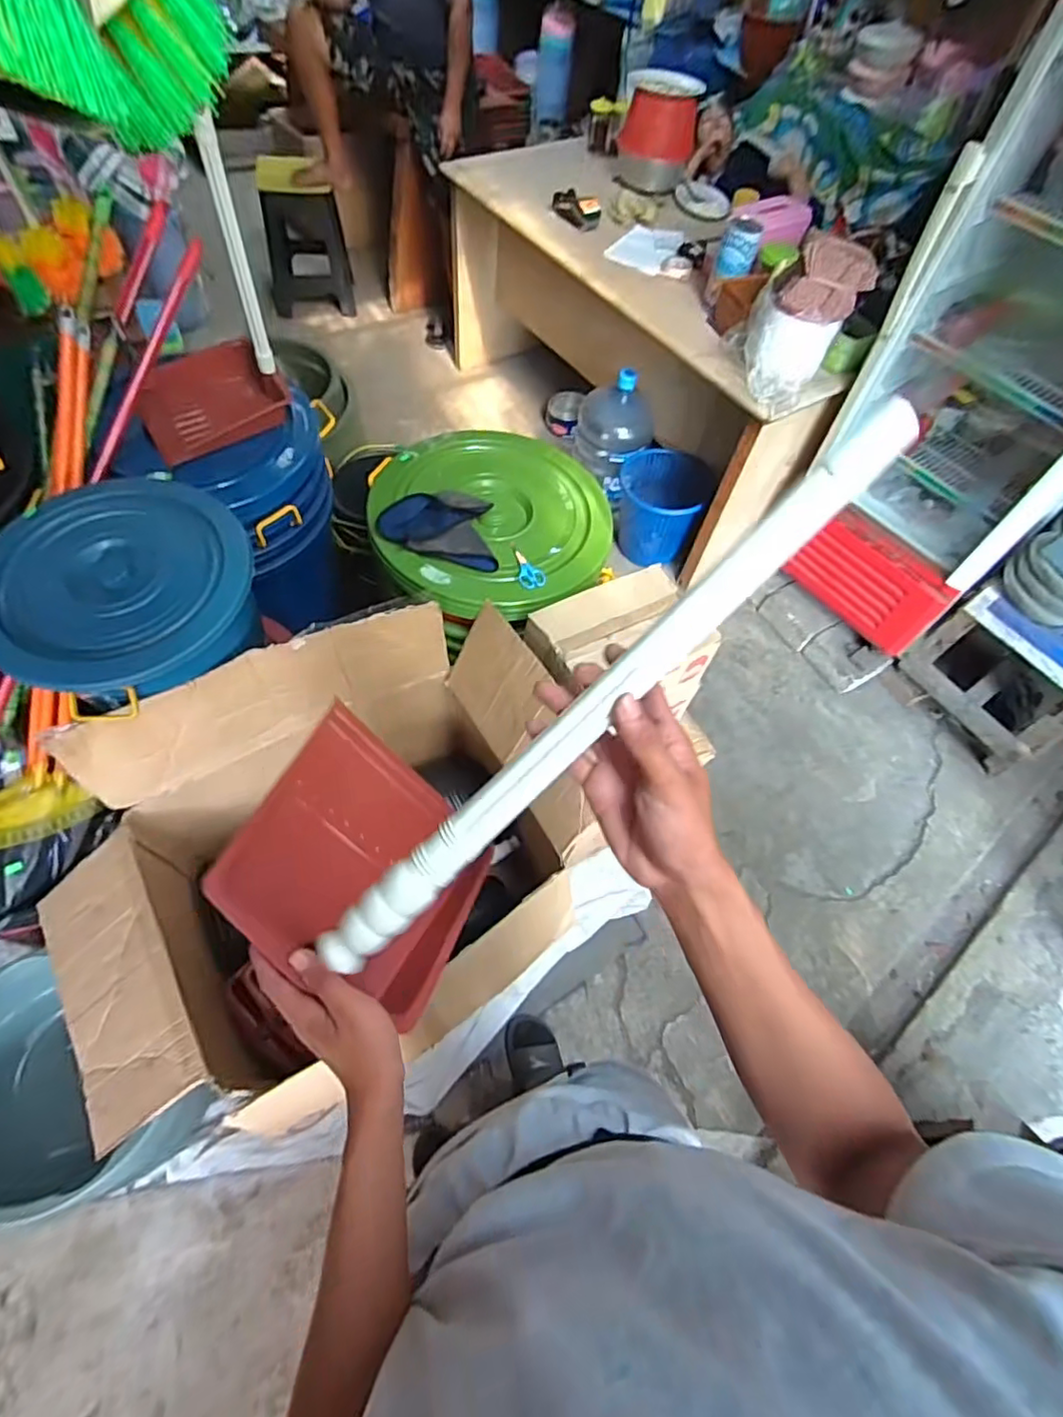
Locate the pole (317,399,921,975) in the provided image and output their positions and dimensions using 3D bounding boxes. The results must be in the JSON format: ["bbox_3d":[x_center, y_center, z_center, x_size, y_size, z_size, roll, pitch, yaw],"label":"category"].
[{"bbox_3d":[0.045,-0.002,0.397,0.506,0.035,0.030,-44,68,5],"label":"pole"}]

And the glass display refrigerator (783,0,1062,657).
[{"bbox_3d":[1.058,-0.700,1.367,0.422,1.180,0.533,-28,65,-19],"label":"glass display refrigerator"}]

